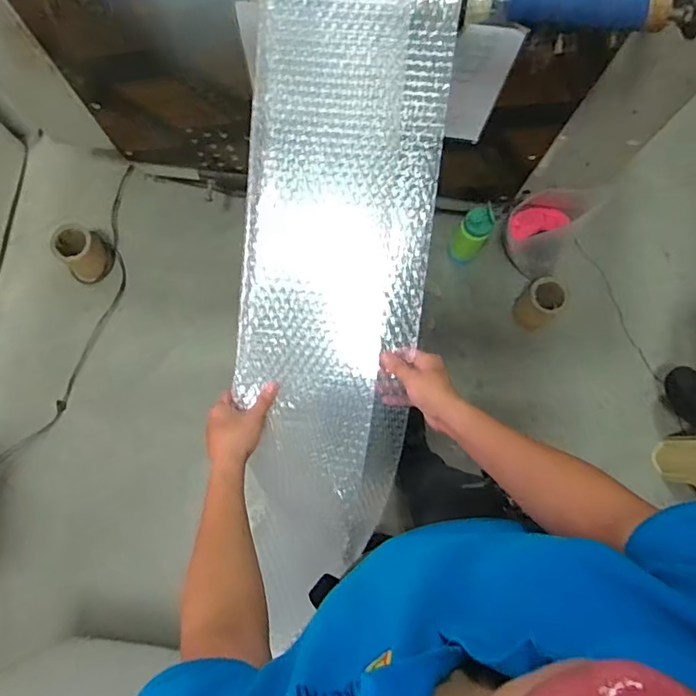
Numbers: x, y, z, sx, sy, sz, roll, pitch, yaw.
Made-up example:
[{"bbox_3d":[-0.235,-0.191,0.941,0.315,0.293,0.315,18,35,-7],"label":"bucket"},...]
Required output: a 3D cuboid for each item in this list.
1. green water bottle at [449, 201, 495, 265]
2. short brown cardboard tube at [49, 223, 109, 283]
[{"bbox_3d":[0.308,-0.281,1.299,0.075,0.189,0.080,0,79,-1],"label":"green water bottle"},{"bbox_3d":[-0.681,-0.248,1.351,0.103,0.133,0.095,-26,81,-6],"label":"short brown cardboard tube"}]

